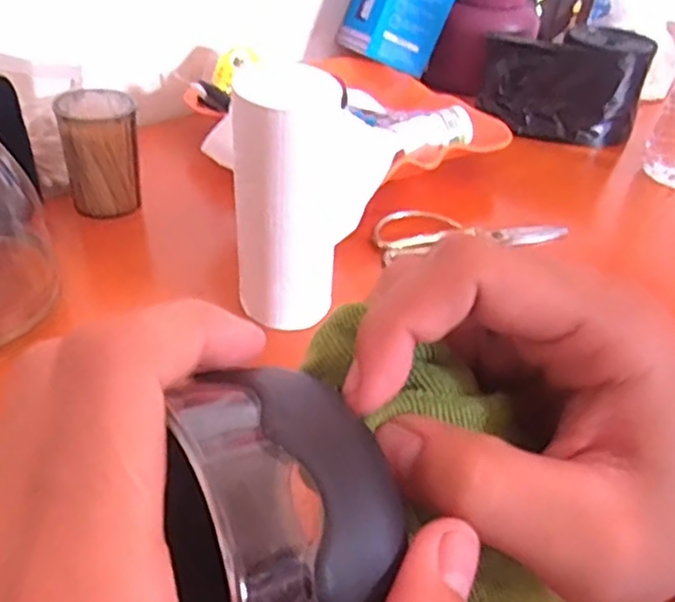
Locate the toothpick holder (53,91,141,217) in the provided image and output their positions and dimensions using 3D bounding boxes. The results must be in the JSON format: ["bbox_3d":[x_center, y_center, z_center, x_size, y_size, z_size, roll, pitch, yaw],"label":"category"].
[{"bbox_3d":[-0.159,-0.100,0.446,0.047,0.070,0.052,-12,43,-23],"label":"toothpick holder"}]

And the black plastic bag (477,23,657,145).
[{"bbox_3d":[0.210,-0.206,0.621,0.140,0.083,0.072,7,39,-1],"label":"black plastic bag"}]

